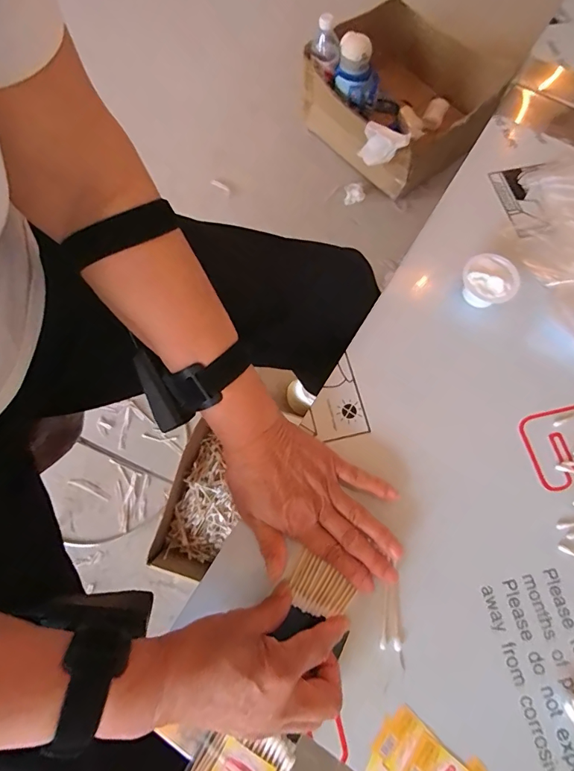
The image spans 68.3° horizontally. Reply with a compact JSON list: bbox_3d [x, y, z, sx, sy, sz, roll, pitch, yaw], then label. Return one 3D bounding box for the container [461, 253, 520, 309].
[{"bbox_3d":[0.203,-0.103,0.431,0.046,0.034,0.053,-38,75,-13],"label":"container"}]

